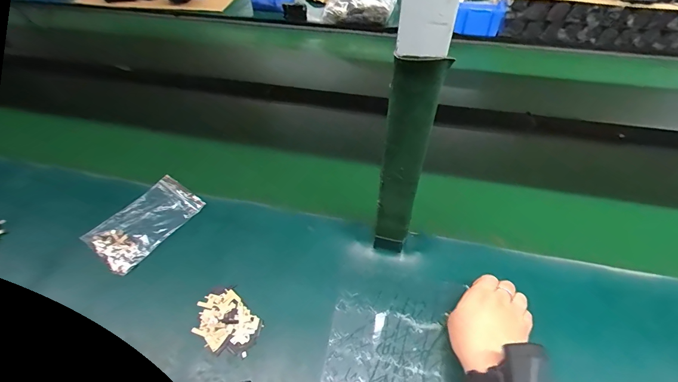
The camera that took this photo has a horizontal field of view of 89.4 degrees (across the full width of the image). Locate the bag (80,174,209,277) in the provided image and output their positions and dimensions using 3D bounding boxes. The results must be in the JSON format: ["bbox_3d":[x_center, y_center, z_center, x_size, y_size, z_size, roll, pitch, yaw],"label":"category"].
[{"bbox_3d":[-0.272,0.042,0.488,0.085,0.021,0.141,29,56,24],"label":"bag"}]

